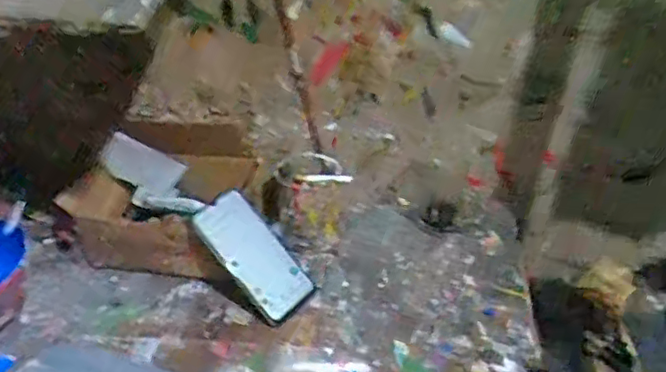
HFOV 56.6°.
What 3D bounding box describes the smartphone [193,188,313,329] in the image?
[{"bbox_3d":[-0.089,0.080,0.737,0.158,0.017,0.089,50,50,-3],"label":"smartphone"}]

